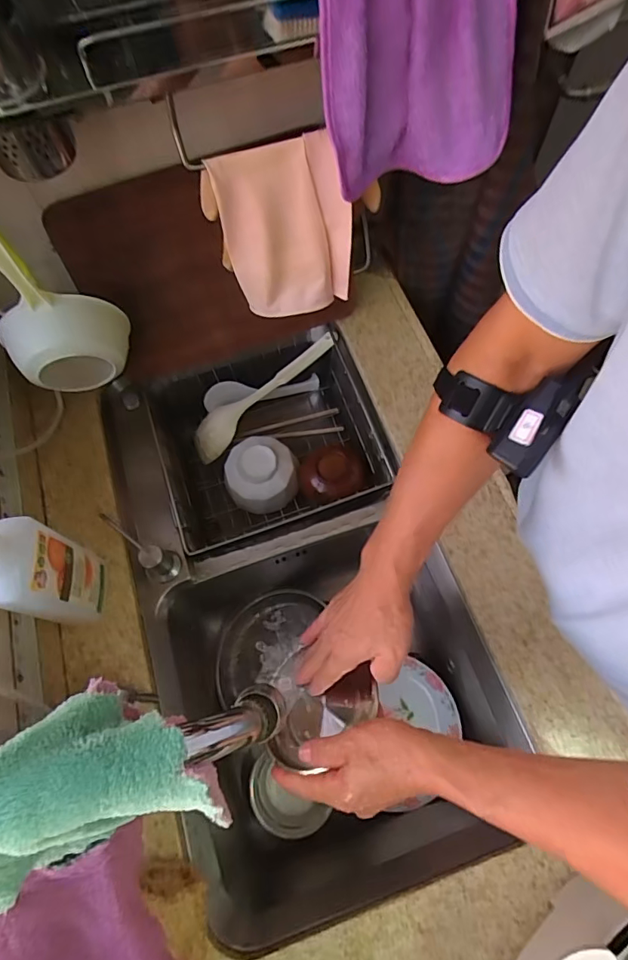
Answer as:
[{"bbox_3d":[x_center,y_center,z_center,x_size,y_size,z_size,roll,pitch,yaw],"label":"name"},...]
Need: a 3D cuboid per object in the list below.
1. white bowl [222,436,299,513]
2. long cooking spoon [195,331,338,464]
[{"bbox_3d":[-0.081,-0.010,0.764,0.107,0.067,0.103,0,67,1],"label":"white bowl"},{"bbox_3d":[-0.081,-0.135,0.778,0.290,0.035,0.063,-36,70,8],"label":"long cooking spoon"}]

